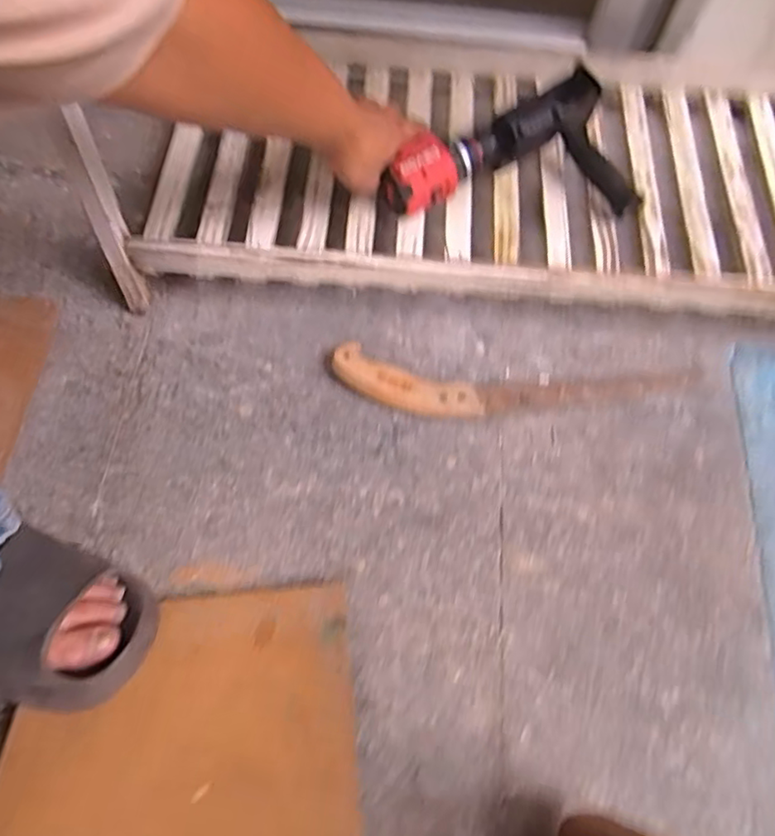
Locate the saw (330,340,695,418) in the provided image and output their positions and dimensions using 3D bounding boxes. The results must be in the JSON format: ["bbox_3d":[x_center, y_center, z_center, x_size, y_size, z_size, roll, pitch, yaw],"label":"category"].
[{"bbox_3d":[0.136,-0.031,0.658,0.393,0.028,0.074,4,65,1],"label":"saw"}]

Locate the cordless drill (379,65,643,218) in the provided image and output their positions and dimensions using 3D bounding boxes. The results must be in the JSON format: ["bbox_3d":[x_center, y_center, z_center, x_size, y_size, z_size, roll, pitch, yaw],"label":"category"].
[{"bbox_3d":[0.128,-0.278,0.688,0.259,0.072,0.161,-17,66,-9],"label":"cordless drill"}]

